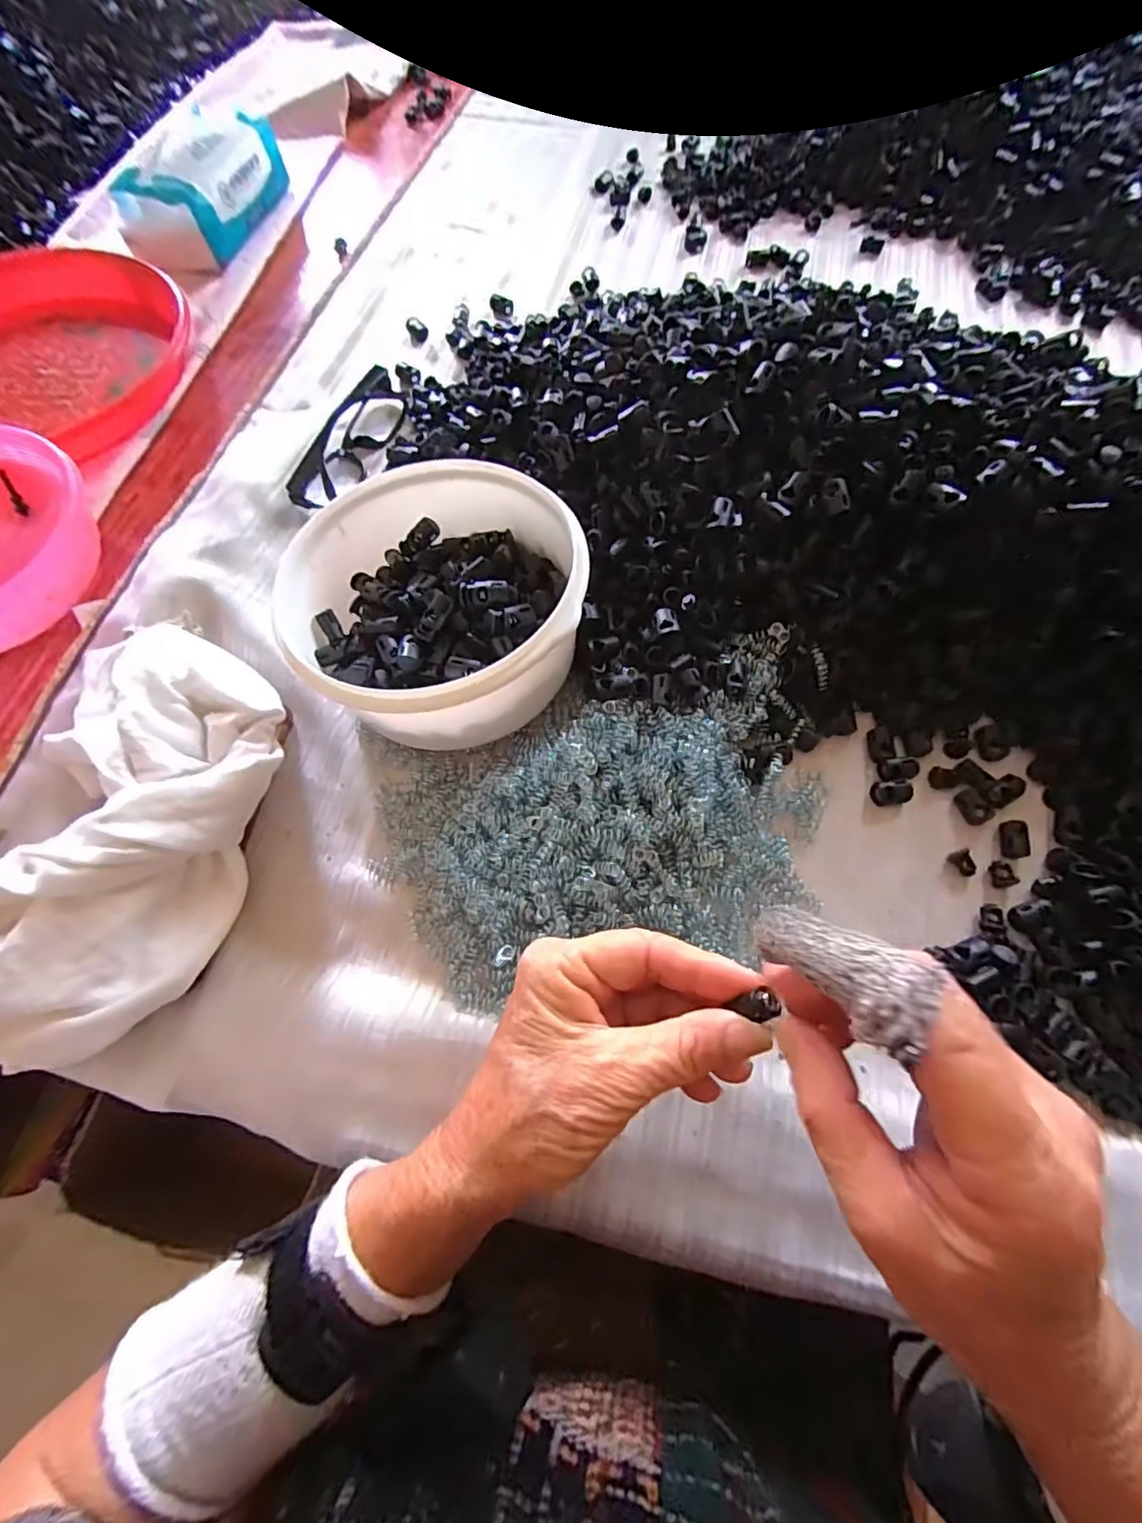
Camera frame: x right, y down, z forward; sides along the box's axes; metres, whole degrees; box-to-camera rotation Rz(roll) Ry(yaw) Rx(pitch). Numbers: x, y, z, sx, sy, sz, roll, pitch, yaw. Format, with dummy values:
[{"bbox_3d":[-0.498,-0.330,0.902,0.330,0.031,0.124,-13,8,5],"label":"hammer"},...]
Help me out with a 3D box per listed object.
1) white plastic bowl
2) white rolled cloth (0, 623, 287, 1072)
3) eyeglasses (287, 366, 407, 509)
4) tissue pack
[{"bbox_3d":[-0.073,-0.088,0.328,0.147,0.086,0.158,0,67,0],"label":"white plastic bowl"},{"bbox_3d":[-0.222,0.035,0.294,0.116,0.065,0.223,19,68,8],"label":"white rolled cloth"},{"bbox_3d":[-0.164,-0.244,0.426,0.035,0.029,0.138,19,68,8],"label":"eyeglasses"},{"bbox_3d":[-0.344,-0.536,0.538,0.088,0.062,0.167,17,68,7],"label":"tissue pack"}]

